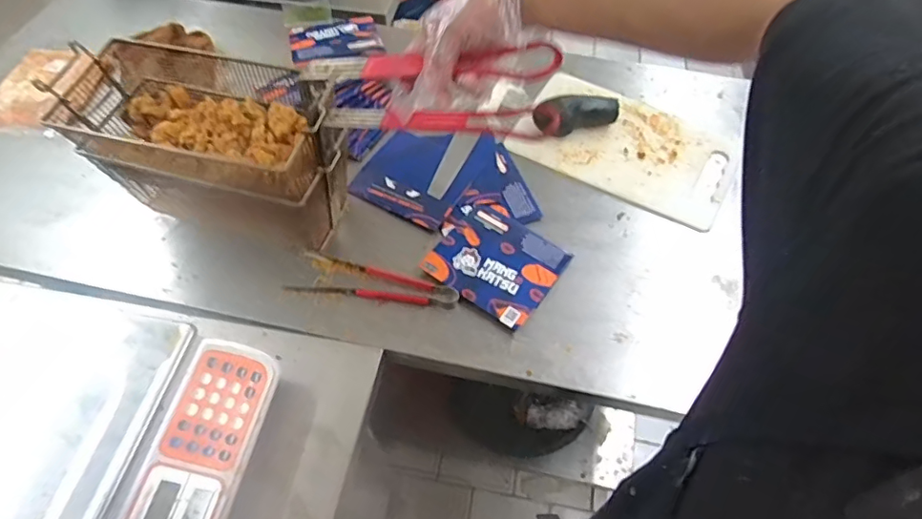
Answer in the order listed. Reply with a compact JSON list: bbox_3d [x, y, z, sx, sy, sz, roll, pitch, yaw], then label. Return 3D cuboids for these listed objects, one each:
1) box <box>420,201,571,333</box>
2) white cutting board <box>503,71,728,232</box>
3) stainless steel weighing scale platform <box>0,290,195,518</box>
[{"bbox_3d":[0.049,-0.005,0.788,0.185,0.020,0.161,32,62,19],"label":"box"},{"bbox_3d":[0.278,-0.194,0.910,0.345,0.025,0.222,29,64,12],"label":"white cutting board"},{"bbox_3d":[-0.445,0.188,0.538,0.237,0.026,0.321,9,57,5],"label":"stainless steel weighing scale platform"}]

